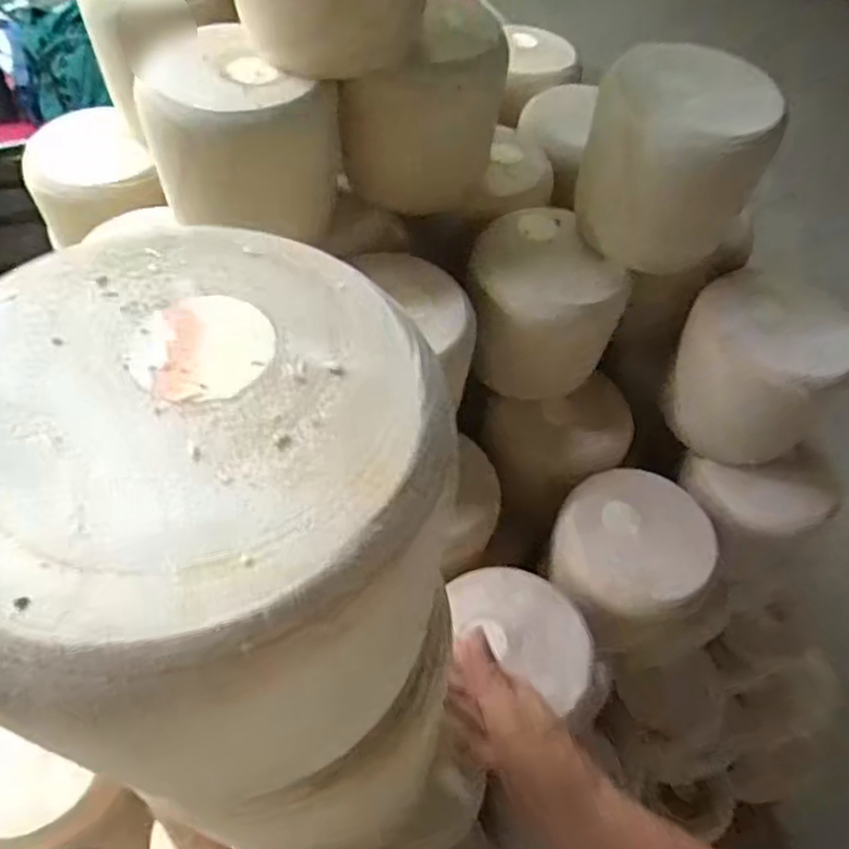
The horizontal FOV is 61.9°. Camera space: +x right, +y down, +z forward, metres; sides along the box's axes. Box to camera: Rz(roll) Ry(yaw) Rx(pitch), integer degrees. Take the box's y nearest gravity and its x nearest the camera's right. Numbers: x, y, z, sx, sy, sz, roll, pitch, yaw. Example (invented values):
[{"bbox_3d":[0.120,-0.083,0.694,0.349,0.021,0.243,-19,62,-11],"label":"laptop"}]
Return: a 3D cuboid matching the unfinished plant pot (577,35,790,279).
[{"bbox_3d":[0.192,-0.204,0.557,0.136,0.145,0.106,27,56,14],"label":"unfinished plant pot"}]

